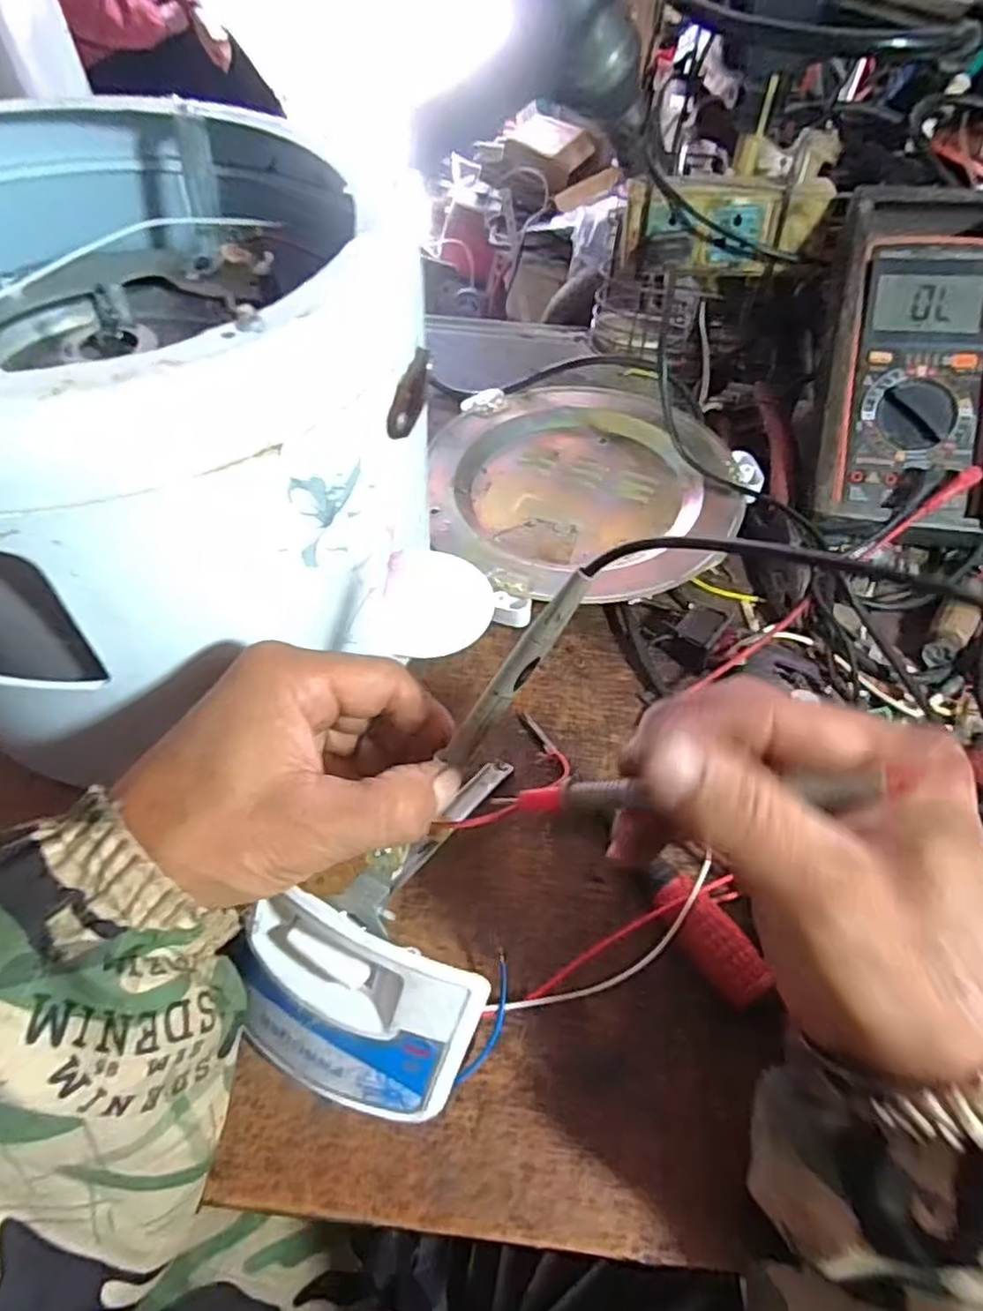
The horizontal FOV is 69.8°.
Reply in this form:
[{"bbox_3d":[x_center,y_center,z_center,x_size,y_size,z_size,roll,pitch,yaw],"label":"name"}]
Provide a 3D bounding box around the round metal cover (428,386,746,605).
[{"bbox_3d":[0.059,-0.114,0.472,0.196,0.027,0.199,1,53,-1],"label":"round metal cover"}]

